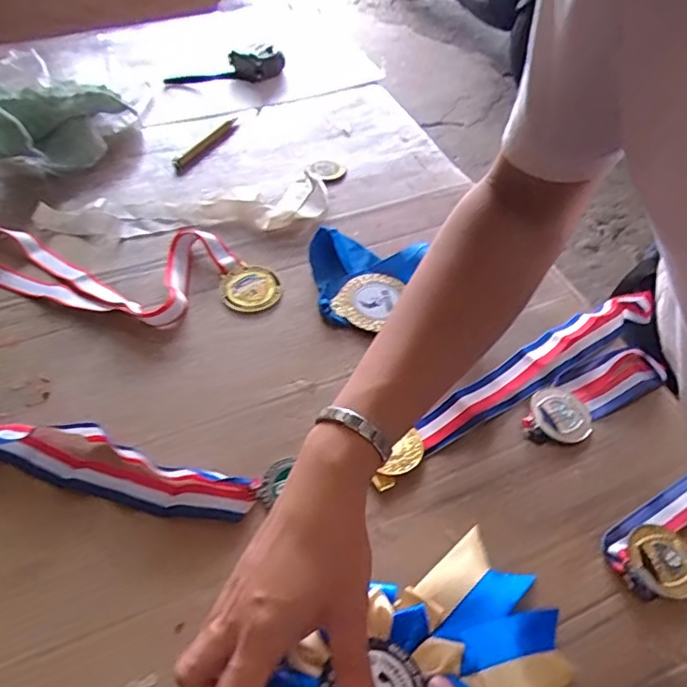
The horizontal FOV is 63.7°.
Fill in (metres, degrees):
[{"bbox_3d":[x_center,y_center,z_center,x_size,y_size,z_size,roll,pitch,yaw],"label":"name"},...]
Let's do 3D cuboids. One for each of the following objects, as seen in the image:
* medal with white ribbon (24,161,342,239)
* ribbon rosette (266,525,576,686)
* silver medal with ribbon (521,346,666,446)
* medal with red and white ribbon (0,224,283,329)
[{"bbox_3d":[-0.157,-0.163,0.606,0.321,0.017,0.113,-5,52,-6],"label":"medal with white ribbon"},{"bbox_3d":[0.036,0.194,0.325,0.200,0.027,0.095,-19,54,-25],"label":"ribbon rosette"},{"bbox_3d":[0.211,0.040,0.466,0.150,0.013,0.049,-27,58,-22],"label":"silver medal with ribbon"},{"bbox_3d":[-0.221,-0.079,0.539,0.314,0.021,0.115,15,53,10],"label":"medal with red and white ribbon"}]

